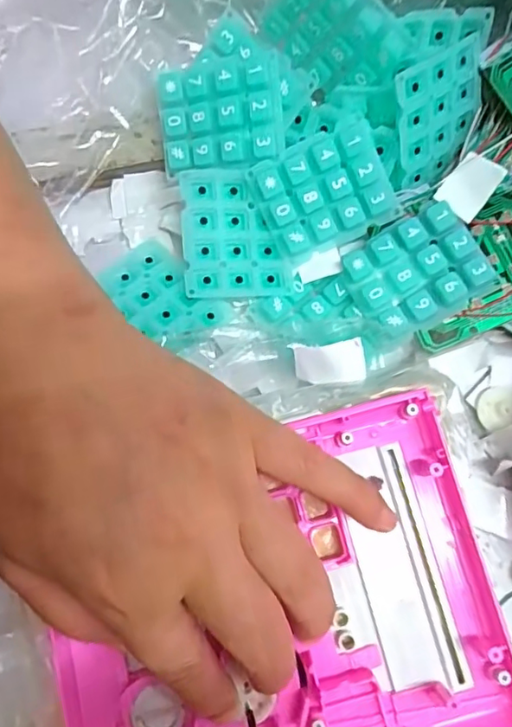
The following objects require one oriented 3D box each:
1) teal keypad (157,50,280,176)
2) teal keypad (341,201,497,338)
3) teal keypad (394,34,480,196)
[{"bbox_3d":[-0.017,-0.114,0.254,0.056,0.007,0.048,-1,102,13],"label":"teal keypad"},{"bbox_3d":[0.071,-0.041,0.246,0.054,0.009,0.044,-28,79,-4],"label":"teal keypad"},{"bbox_3d":[0.085,-0.112,0.255,0.048,0.056,0.004,-30,43,-15],"label":"teal keypad"}]

